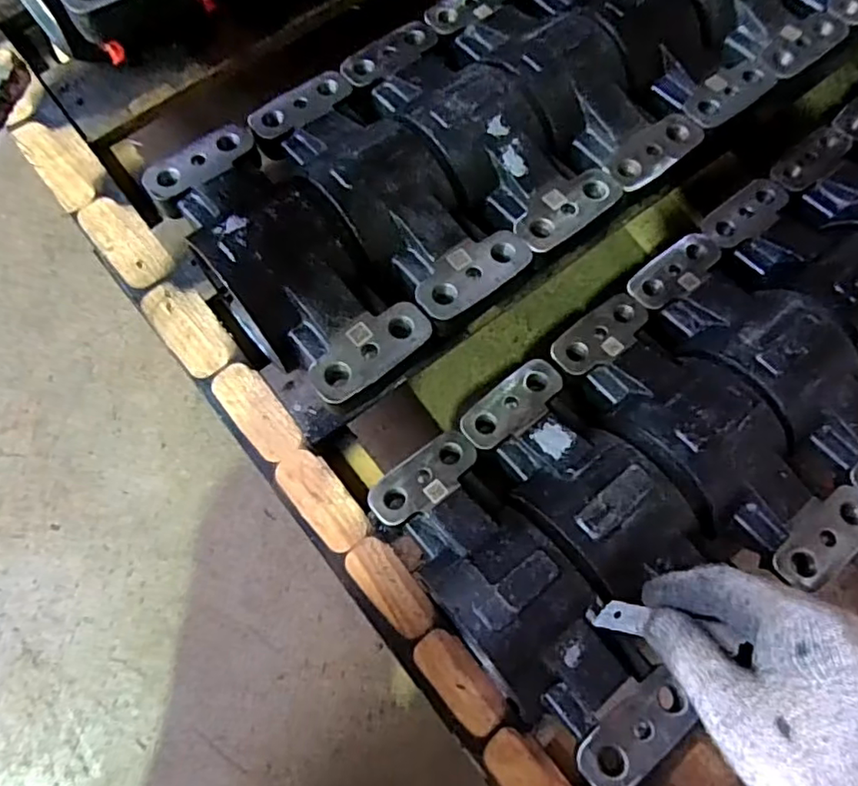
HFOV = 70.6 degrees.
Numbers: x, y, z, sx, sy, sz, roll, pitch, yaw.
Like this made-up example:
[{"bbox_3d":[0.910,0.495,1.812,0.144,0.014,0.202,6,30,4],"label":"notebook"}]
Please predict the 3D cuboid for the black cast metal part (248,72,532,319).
[{"bbox_3d":[-0.030,-0.150,0.419,0.105,0.051,0.229,-39,74,-8],"label":"black cast metal part"}]

